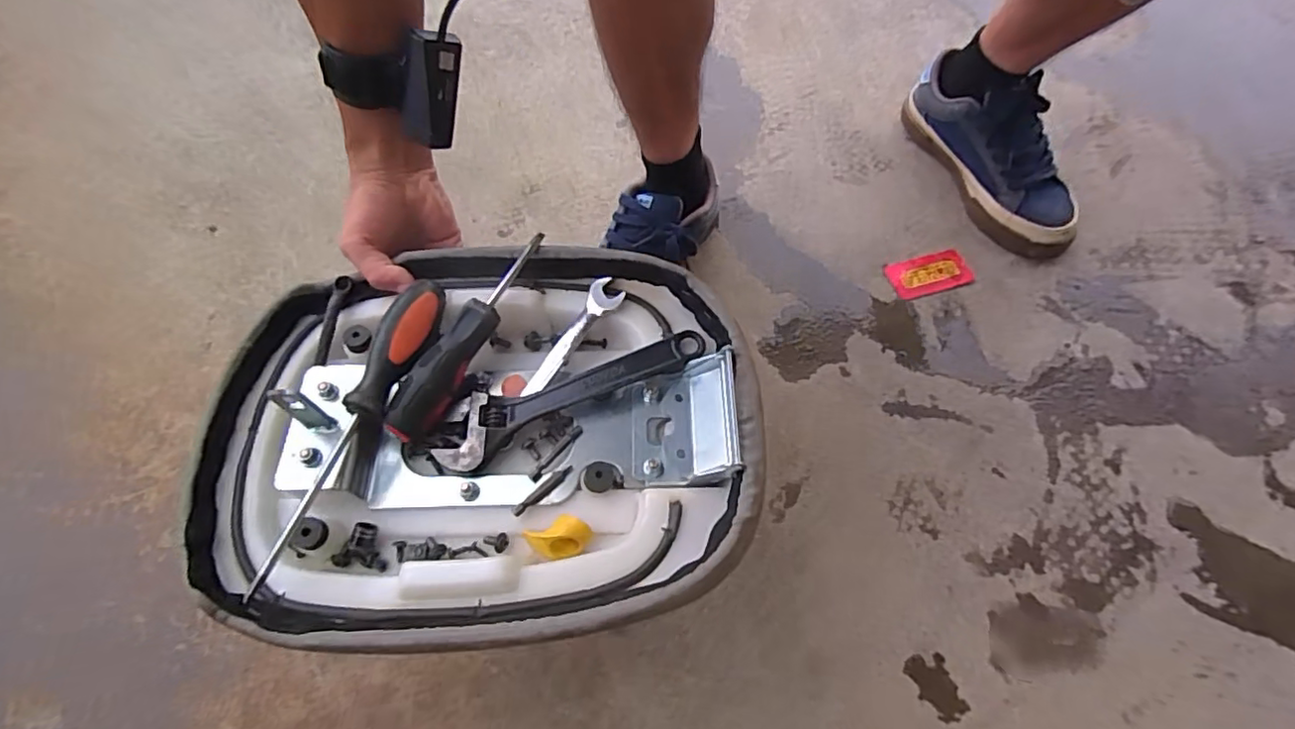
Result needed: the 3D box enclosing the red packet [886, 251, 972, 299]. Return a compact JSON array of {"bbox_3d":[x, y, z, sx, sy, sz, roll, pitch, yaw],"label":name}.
[{"bbox_3d":[0.320,-0.103,0.694,0.089,0.007,0.050,-12,60,-4],"label":"red packet"}]

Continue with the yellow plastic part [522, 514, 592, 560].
[{"bbox_3d":[-0.057,0.111,0.388,0.039,0.016,0.023,-21,63,-9],"label":"yellow plastic part"}]

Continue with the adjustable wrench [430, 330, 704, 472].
[{"bbox_3d":[-0.057,0.018,0.435,0.195,0.018,0.045,-25,63,-11],"label":"adjustable wrench"}]

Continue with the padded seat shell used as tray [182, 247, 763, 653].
[{"bbox_3d":[-0.115,0.043,0.412,0.356,0.055,0.269,3,60,5],"label":"padded seat shell used as tray"}]

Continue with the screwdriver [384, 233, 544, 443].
[{"bbox_3d":[-0.132,-0.024,0.439,0.035,0.034,0.166,22,65,13],"label":"screwdriver"}]

